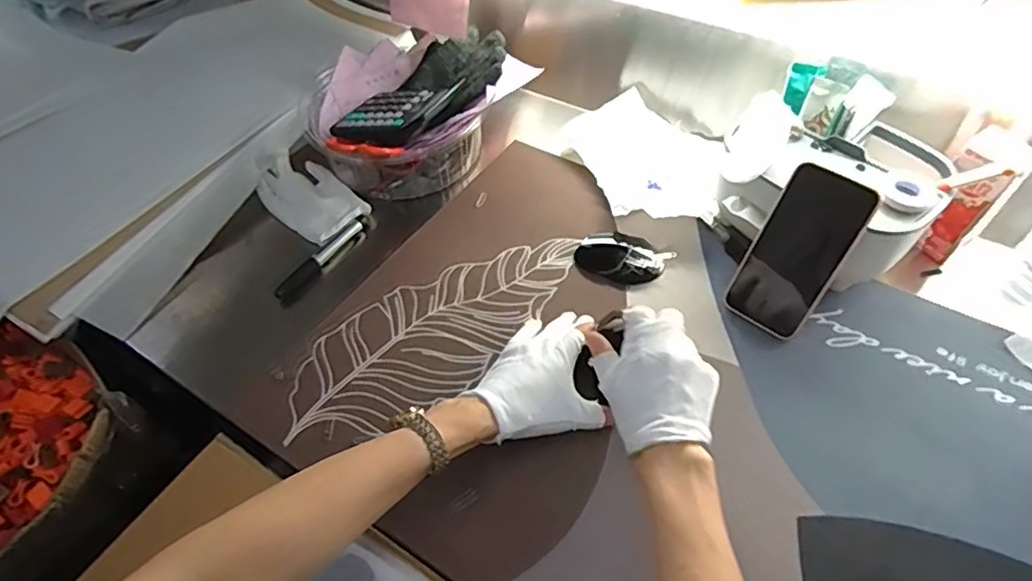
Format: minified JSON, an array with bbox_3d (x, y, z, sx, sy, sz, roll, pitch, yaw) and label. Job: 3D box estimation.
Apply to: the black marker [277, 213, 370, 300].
[{"bbox_3d":[-0.217,-0.039,0.678,0.015,0.020,0.138,25,56,21],"label":"black marker"}]

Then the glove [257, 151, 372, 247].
[{"bbox_3d":[-0.250,-0.112,0.732,0.087,0.029,0.142,-39,59,-25],"label":"glove"}]

